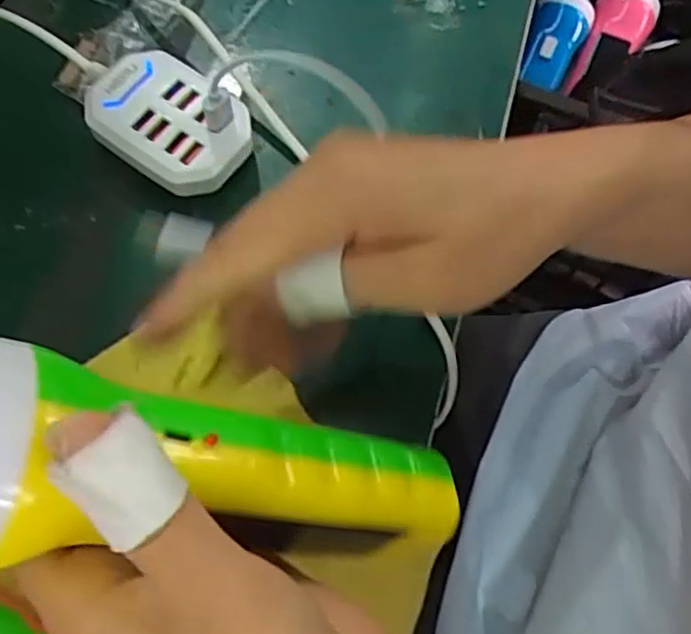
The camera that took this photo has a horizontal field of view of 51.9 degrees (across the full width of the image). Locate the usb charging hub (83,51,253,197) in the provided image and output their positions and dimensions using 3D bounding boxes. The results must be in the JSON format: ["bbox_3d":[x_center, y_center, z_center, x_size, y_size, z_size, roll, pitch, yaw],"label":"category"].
[{"bbox_3d":[-0.081,-0.088,0.329,0.075,0.024,0.052,36,73,13],"label":"usb charging hub"}]

